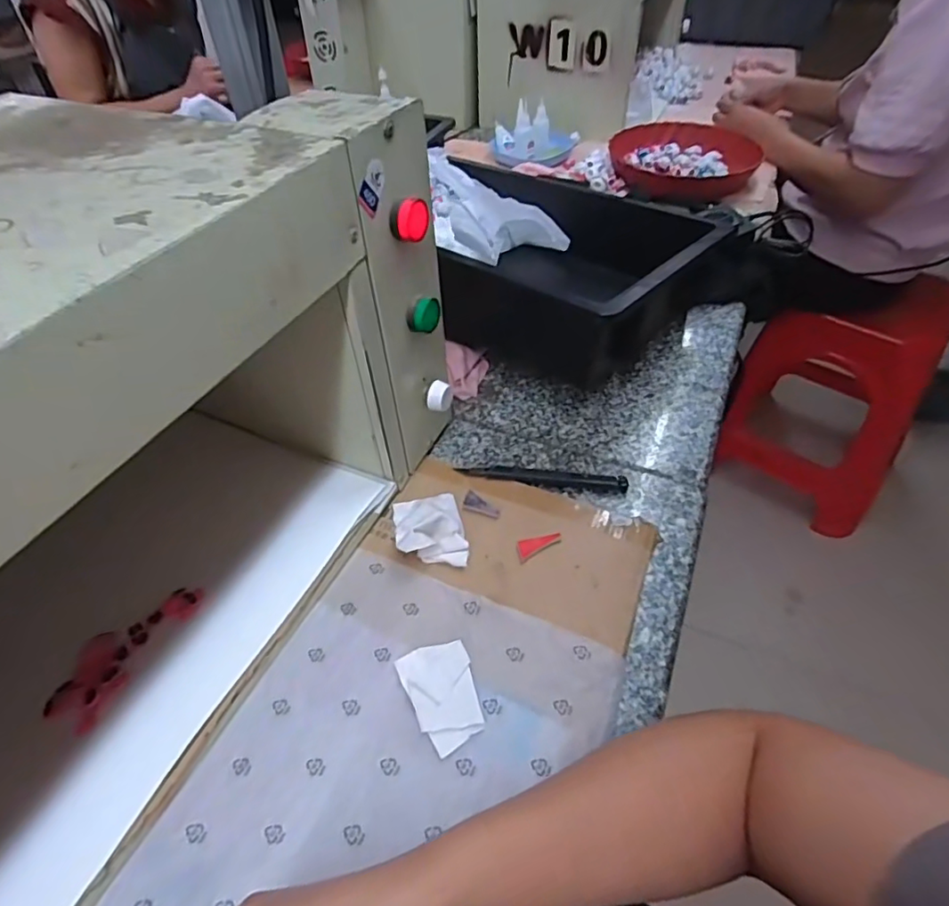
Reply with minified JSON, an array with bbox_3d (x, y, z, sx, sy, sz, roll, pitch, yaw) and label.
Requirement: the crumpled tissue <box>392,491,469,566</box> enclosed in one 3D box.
[{"bbox_3d":[-0.037,0.055,0.453,0.053,0.028,0.072,-9,47,-7],"label":"crumpled tissue"}]

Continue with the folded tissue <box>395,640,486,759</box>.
[{"bbox_3d":[-0.019,0.157,0.372,0.044,0.006,0.066,-21,50,-17],"label":"folded tissue"}]

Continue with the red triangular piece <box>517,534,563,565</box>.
[{"bbox_3d":[0.049,0.072,0.451,0.039,0.005,0.018,-25,51,-20],"label":"red triangular piece"}]

